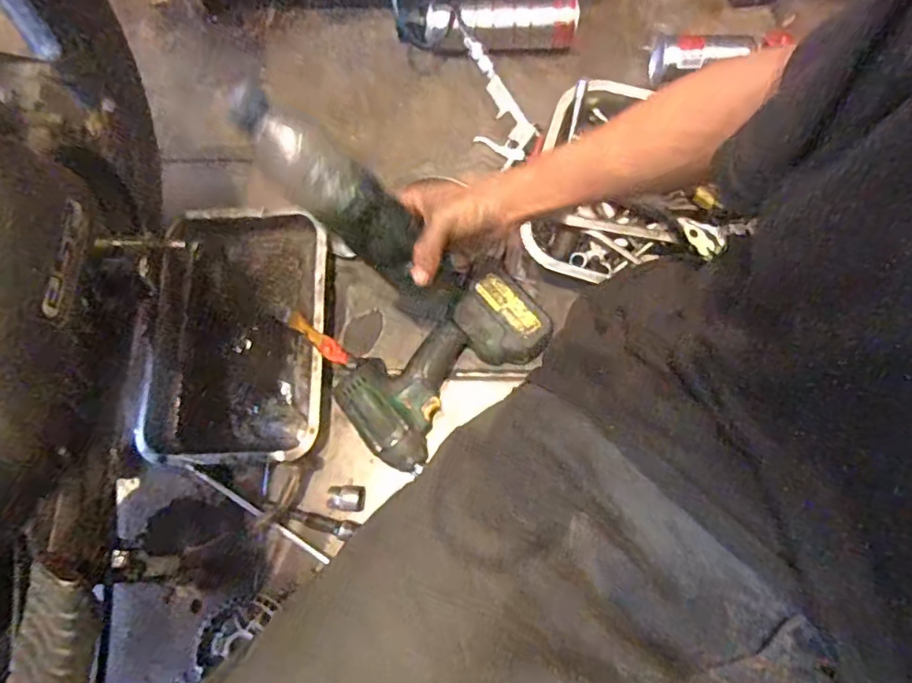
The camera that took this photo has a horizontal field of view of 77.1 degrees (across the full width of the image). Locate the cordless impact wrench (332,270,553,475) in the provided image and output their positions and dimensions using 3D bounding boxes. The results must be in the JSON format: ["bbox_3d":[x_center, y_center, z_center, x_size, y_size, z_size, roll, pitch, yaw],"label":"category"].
[{"bbox_3d":[-0.017,0.028,0.662,0.238,0.077,0.131,-44,79,-8],"label":"cordless impact wrench"}]

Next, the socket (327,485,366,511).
[{"bbox_3d":[-0.126,0.178,0.654,0.042,0.022,0.028,3,77,2],"label":"socket"}]

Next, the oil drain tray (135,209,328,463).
[{"bbox_3d":[-0.263,-0.012,0.693,0.216,0.048,0.311,-2,76,1],"label":"oil drain tray"}]

